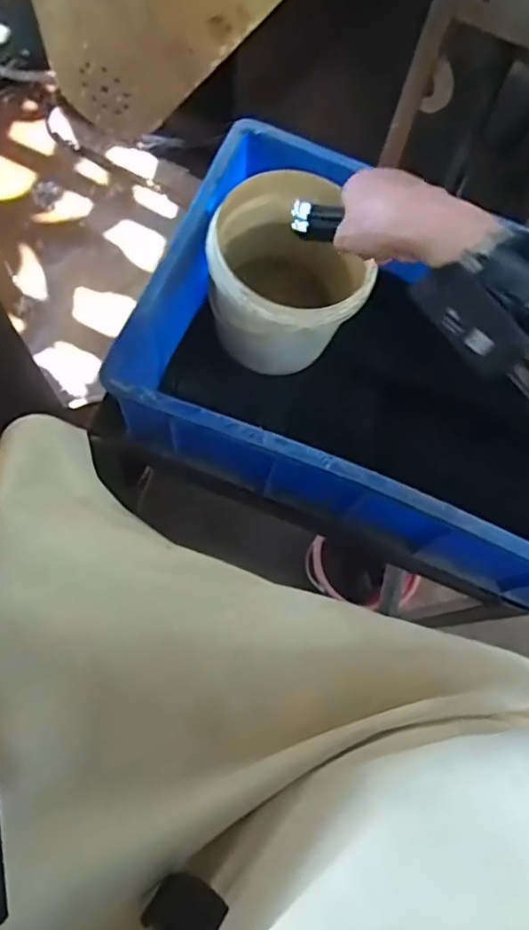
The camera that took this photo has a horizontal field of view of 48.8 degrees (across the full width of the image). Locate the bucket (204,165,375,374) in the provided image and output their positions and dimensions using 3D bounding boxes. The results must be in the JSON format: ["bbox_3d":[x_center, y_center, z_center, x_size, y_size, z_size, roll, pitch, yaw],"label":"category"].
[{"bbox_3d":[0.028,-0.190,0.616,0.158,0.165,0.161,0,70,-1],"label":"bucket"}]

